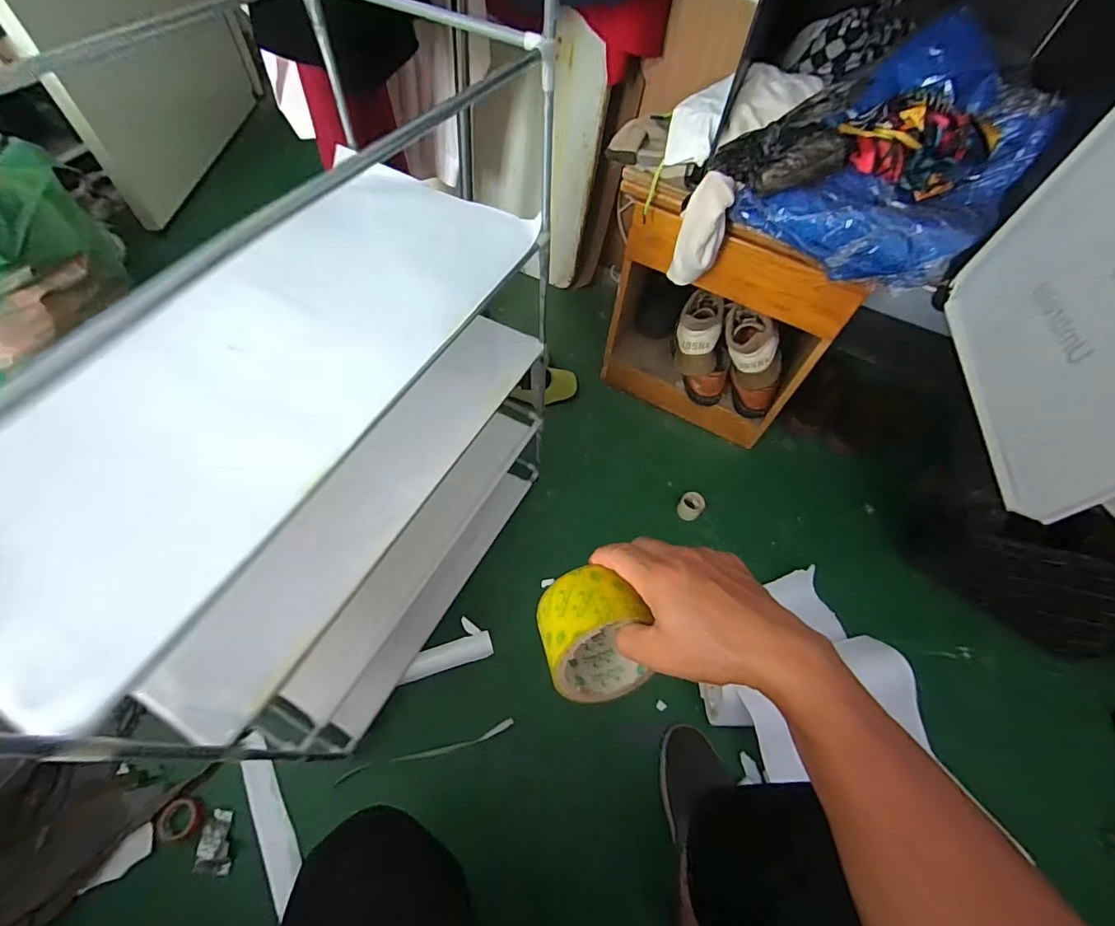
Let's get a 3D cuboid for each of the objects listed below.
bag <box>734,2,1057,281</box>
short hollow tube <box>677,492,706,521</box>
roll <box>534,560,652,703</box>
[{"bbox_3d":[0.457,-0.387,0.613,0.387,0.159,0.248,-34,66,-22],"label":"bag"},{"bbox_3d":[0.277,0.088,0.981,0.051,0.045,0.048,41,64,19],"label":"short hollow tube"},{"bbox_3d":[0.030,0.141,0.384,0.095,0.094,0.067,-9,24,-12],"label":"roll"}]

